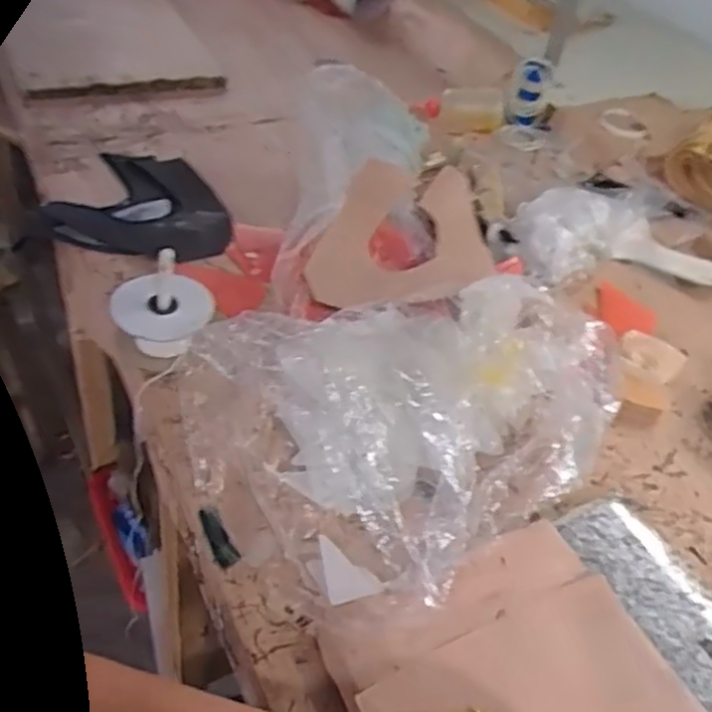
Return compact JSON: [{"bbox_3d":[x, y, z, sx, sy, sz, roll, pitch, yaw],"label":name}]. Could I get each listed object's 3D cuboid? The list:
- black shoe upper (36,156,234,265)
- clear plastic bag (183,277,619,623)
[{"bbox_3d":[-0.254,-0.190,0.886,0.202,0.034,0.213,5,43,-5],"label":"black shoe upper"},{"bbox_3d":[0.044,0.036,0.626,0.341,0.144,0.287,-31,55,-32],"label":"clear plastic bag"}]

